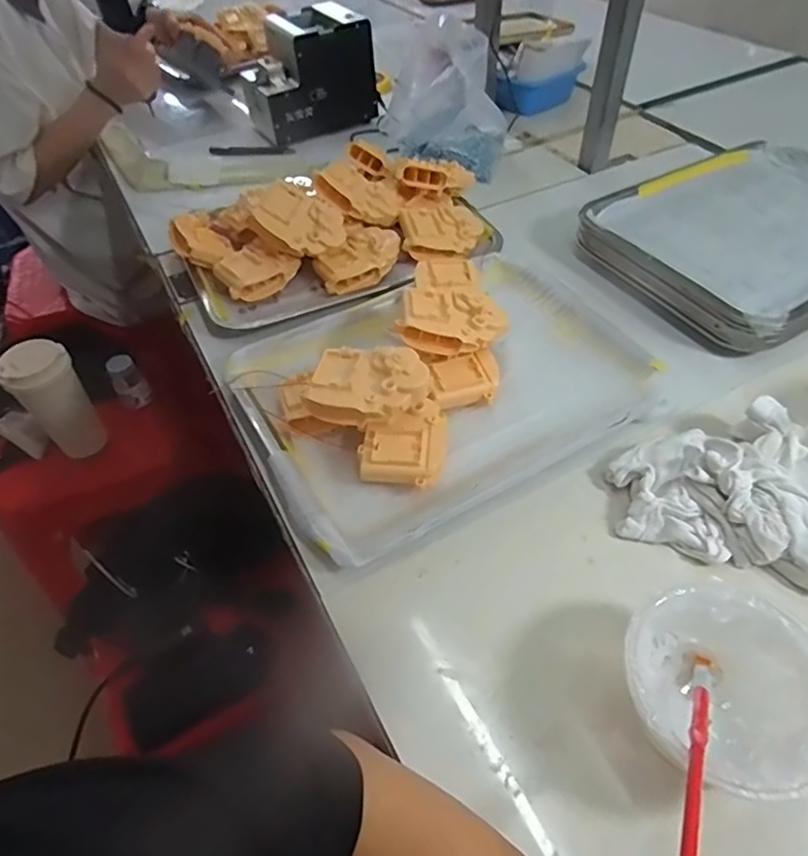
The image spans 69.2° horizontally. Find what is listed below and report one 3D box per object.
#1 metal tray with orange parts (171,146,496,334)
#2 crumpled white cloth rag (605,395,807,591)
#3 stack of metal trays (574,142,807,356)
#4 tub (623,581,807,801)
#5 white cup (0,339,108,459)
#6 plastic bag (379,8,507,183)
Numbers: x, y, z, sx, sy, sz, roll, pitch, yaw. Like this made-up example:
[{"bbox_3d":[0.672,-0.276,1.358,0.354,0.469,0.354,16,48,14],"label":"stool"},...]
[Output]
[{"bbox_3d":[-0.076,-0.245,0.683,0.358,0.080,0.224,-23,51,-17],"label":"metal tray with orange parts"},{"bbox_3d":[0.240,0.044,0.448,0.146,0.050,0.135,4,49,6],"label":"crumpled white cloth rag"},{"bbox_3d":[0.409,-0.221,0.668,0.352,0.048,0.260,-26,52,-19],"label":"stack of metal trays"},{"bbox_3d":[0.182,0.158,0.345,0.112,0.064,0.107,-1,48,2],"label":"tub"},{"bbox_3d":[-0.498,-0.038,0.843,0.086,0.172,0.082,-35,56,-25],"label":"white cup"},{"bbox_3d":[0.058,-0.457,0.810,0.155,0.165,0.095,13,51,14],"label":"plastic bag"}]

